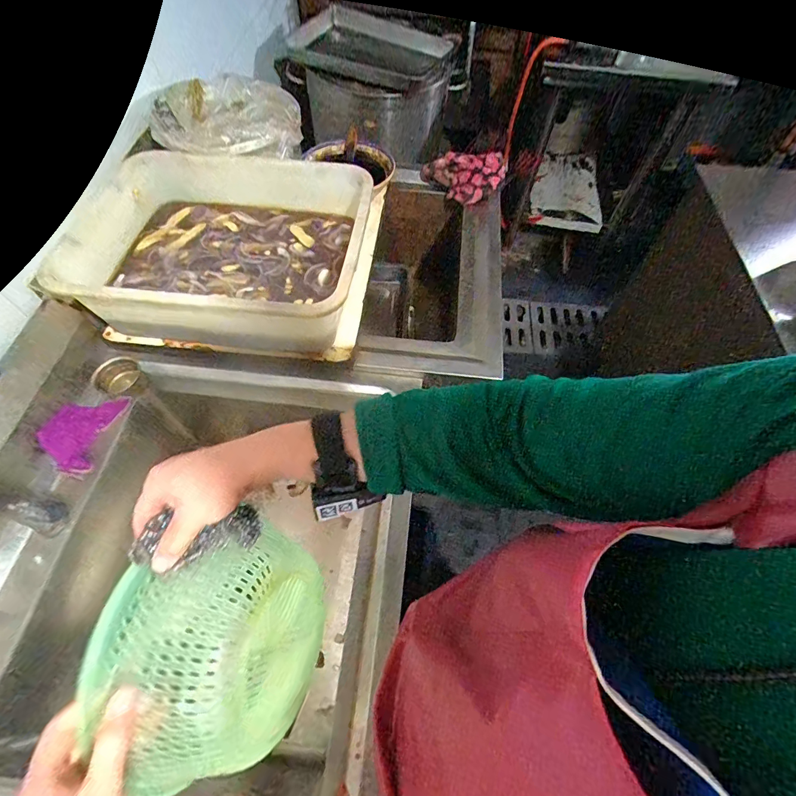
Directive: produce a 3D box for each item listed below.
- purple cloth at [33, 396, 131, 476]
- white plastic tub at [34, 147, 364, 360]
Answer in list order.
[{"bbox_3d":[-0.497,0.046,0.650,0.077,0.040,0.135,11,60,5],"label":"purple cloth"},{"bbox_3d":[-0.278,-0.259,0.708,0.447,0.121,0.362,7,60,2],"label":"white plastic tub"}]

